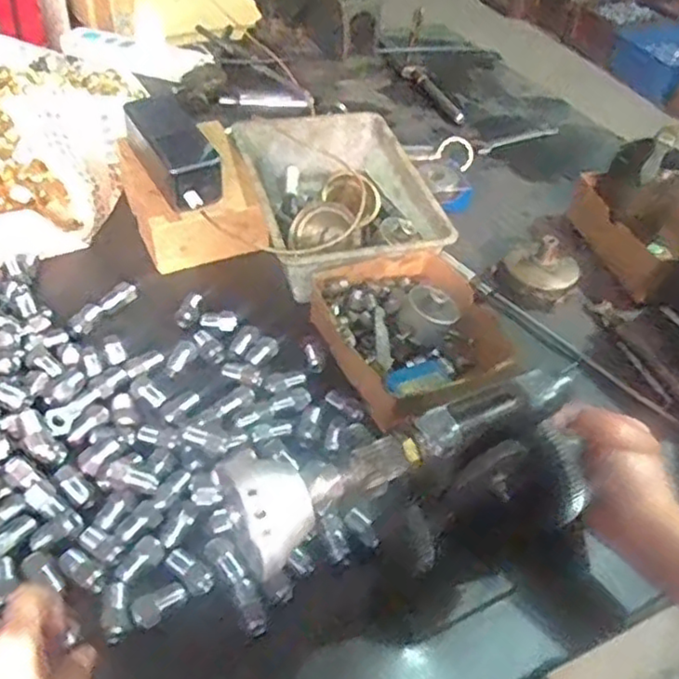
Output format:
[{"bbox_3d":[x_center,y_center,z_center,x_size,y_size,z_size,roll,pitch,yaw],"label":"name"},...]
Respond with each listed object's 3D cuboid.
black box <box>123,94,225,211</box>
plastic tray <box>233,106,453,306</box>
[{"bbox_3d":[-0.160,-0.188,0.673,0.072,0.042,0.143,-17,50,-23],"label":"black box"},{"bbox_3d":[-0.011,-0.146,0.715,0.181,0.067,0.247,-10,48,-17],"label":"plastic tray"}]

